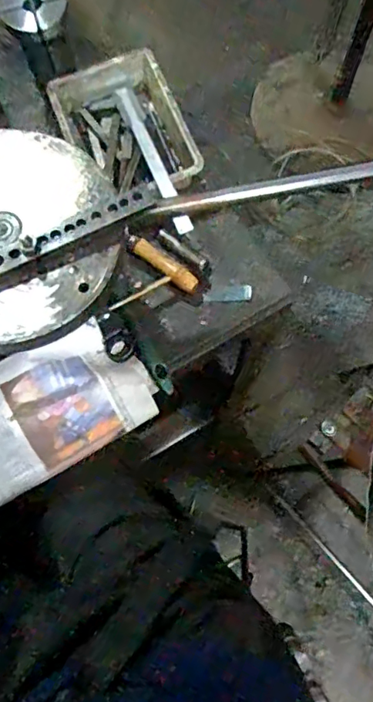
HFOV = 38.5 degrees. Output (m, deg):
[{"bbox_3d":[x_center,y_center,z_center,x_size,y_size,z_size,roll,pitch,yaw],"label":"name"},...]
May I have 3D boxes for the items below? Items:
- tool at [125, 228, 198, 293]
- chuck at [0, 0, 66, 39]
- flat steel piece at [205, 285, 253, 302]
[{"bbox_3d":[-0.028,-0.091,0.553,0.090,0.017,0.020,34,75,11],"label":"tool"},{"bbox_3d":[-0.160,-0.359,0.561,0.068,0.048,0.038,-11,72,-3],"label":"chuck"},{"bbox_3d":[0.043,-0.058,0.551,0.048,0.006,0.016,-5,83,2],"label":"flat steel piece"}]

